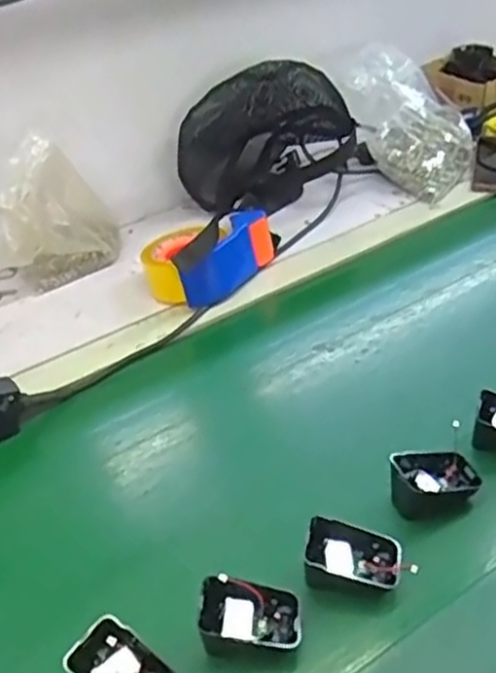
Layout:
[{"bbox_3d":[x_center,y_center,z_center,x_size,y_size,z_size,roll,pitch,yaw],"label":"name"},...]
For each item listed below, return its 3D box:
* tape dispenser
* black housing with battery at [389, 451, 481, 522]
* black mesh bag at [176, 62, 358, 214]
[{"bbox_3d":[-0.049,-0.102,0.845,0.156,0.075,0.107,-33,43,-32],"label":"tape dispenser"},{"bbox_3d":[0.150,0.117,0.564,0.065,0.032,0.050,-9,36,-3],"label":"black housing with battery"},{"bbox_3d":[0.017,-0.277,0.988,0.231,0.171,0.097,-25,41,-23],"label":"black mesh bag"}]

